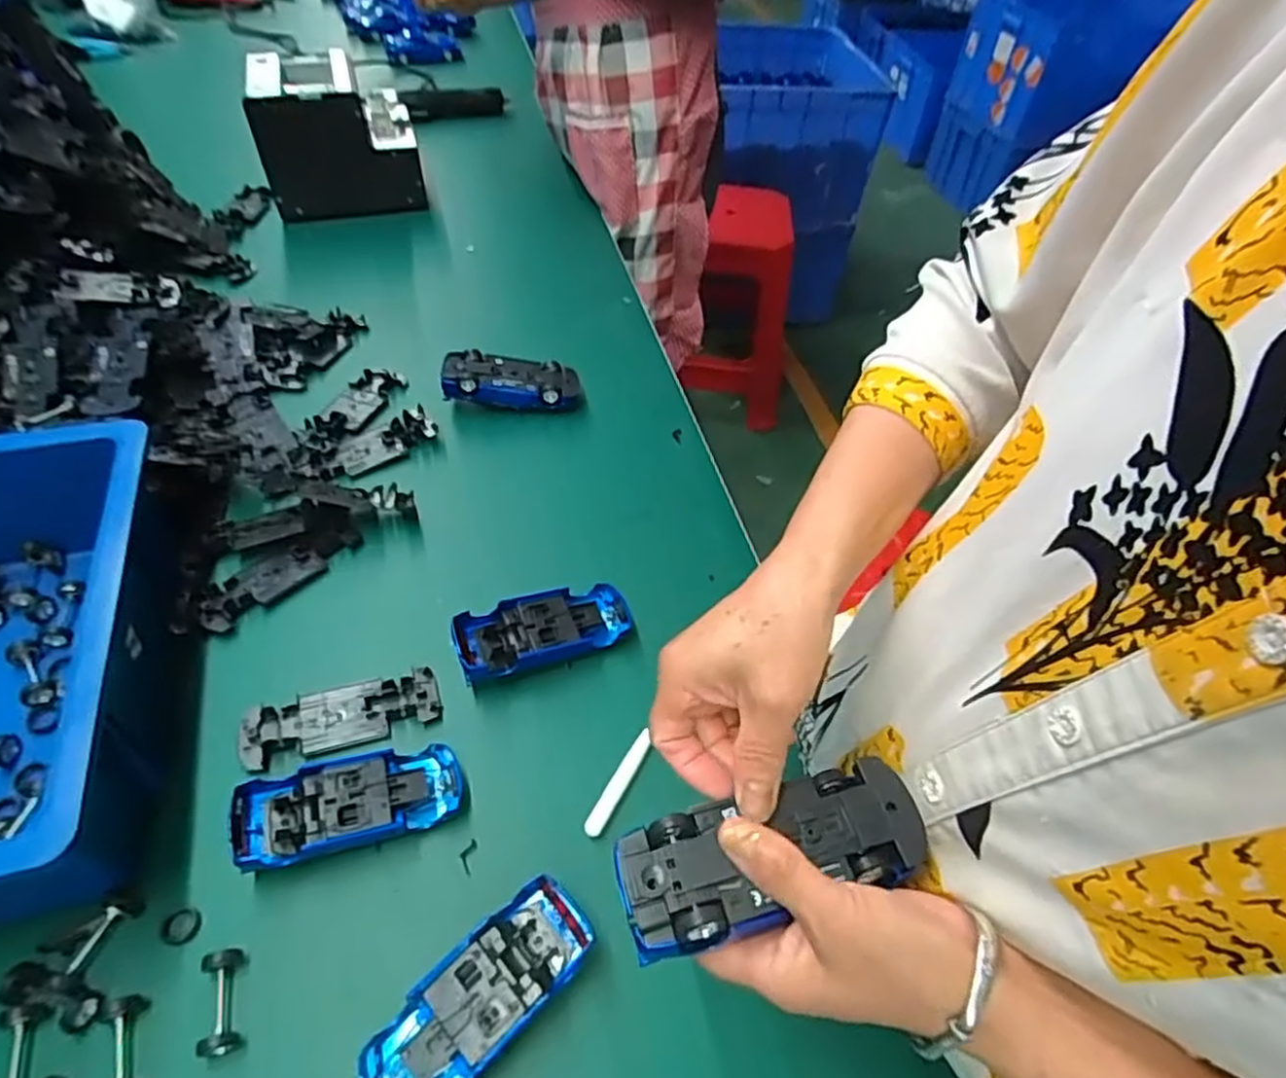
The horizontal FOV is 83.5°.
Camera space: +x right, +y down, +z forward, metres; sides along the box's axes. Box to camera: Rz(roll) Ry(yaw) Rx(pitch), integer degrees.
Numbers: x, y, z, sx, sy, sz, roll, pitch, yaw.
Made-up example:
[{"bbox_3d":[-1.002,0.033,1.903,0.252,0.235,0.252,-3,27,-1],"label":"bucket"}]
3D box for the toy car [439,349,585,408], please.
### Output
[{"bbox_3d":[-0.126,-0.152,0.698,0.130,0.035,0.054,0,50,-3],"label":"toy car"}]

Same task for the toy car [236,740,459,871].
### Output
[{"bbox_3d":[-0.178,0.162,0.441,0.128,0.027,0.052,-13,52,-13],"label":"toy car"}]

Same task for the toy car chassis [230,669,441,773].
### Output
[{"bbox_3d":[-0.204,0.119,0.488,0.126,0.012,0.044,-13,52,-13],"label":"toy car chassis"}]

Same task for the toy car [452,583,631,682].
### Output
[{"bbox_3d":[-0.071,0.067,0.525,0.125,0.026,0.054,-16,52,-16],"label":"toy car"}]

